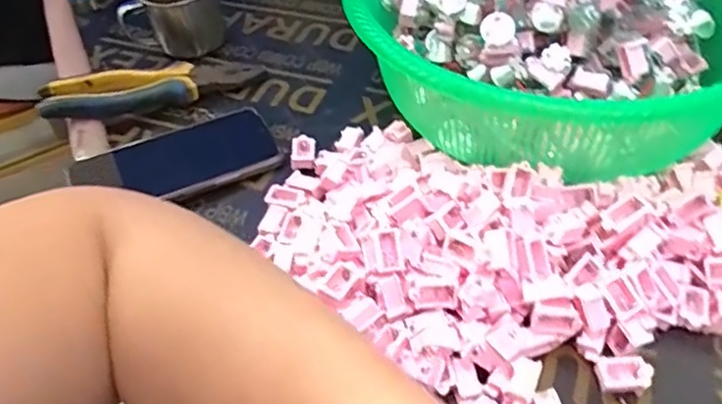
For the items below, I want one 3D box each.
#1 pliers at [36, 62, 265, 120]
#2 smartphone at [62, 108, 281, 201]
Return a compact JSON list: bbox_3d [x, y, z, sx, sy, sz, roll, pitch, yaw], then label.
[{"bbox_3d":[-0.191,-0.107,0.573,0.191,0.034,0.043,-14,49,-7],"label":"pliers"},{"bbox_3d":[-0.150,-0.037,0.507,0.157,0.008,0.079,-24,51,-16],"label":"smartphone"}]

